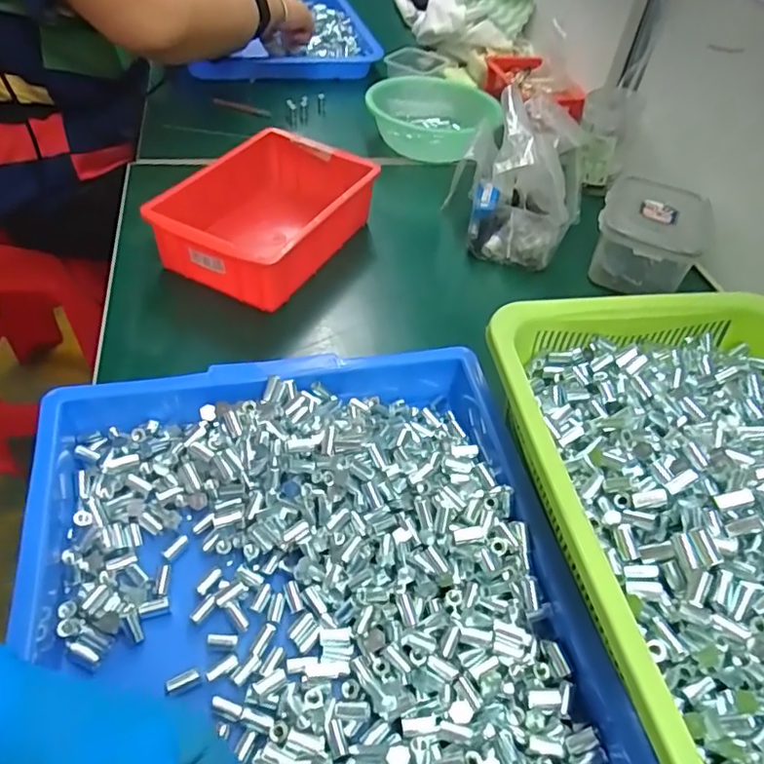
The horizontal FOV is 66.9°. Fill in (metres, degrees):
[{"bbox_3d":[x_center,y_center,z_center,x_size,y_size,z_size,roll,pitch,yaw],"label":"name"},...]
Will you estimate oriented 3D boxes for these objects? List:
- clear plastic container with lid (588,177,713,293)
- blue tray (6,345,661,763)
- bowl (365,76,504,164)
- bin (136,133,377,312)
[{"bbox_3d":[0.264,-0.142,0.573,0.101,0.061,0.117,21,51,13],"label":"clear plastic container with lid"},{"bbox_3d":[-0.025,0.159,0.283,0.299,0.055,0.418,-9,50,-10],"label":"blue tray"},{"bbox_3d":[0.052,-0.332,0.733,0.148,0.065,0.143,1,48,-6],"label":"bowl"},{"bbox_3d":[-0.103,-0.158,0.550,0.132,0.065,0.199,22,51,14],"label":"bin"}]

